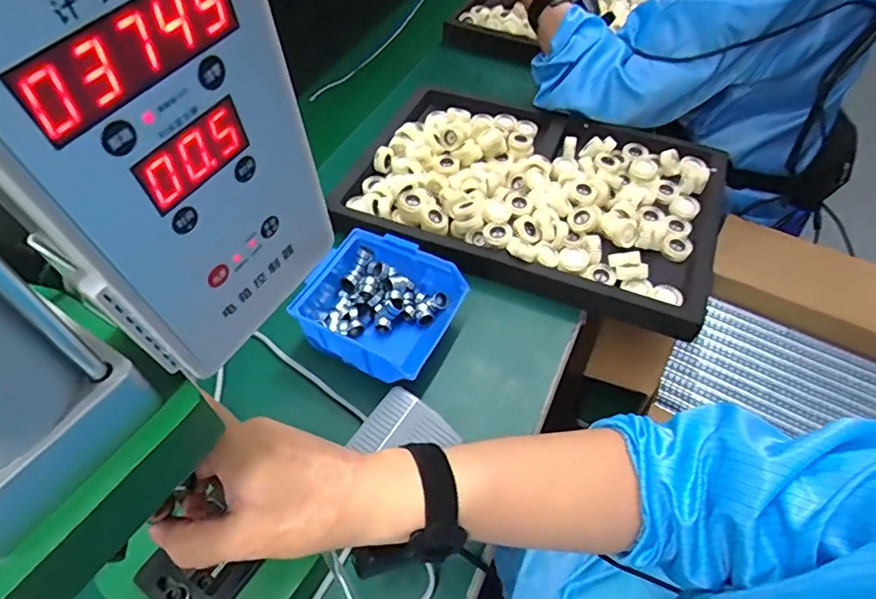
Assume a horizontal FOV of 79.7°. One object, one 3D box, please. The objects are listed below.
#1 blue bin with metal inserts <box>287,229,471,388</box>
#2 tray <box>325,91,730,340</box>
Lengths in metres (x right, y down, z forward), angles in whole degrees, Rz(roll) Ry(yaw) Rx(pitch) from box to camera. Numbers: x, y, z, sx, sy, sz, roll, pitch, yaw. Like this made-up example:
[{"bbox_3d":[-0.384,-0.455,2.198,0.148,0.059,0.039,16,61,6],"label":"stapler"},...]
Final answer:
[{"bbox_3d":[-0.060,0.007,0.525,0.142,0.061,0.128,22,56,16],"label":"blue bin with metal inserts"},{"bbox_3d":[0.116,-0.136,0.644,0.429,0.048,0.293,17,55,13],"label":"tray"}]

